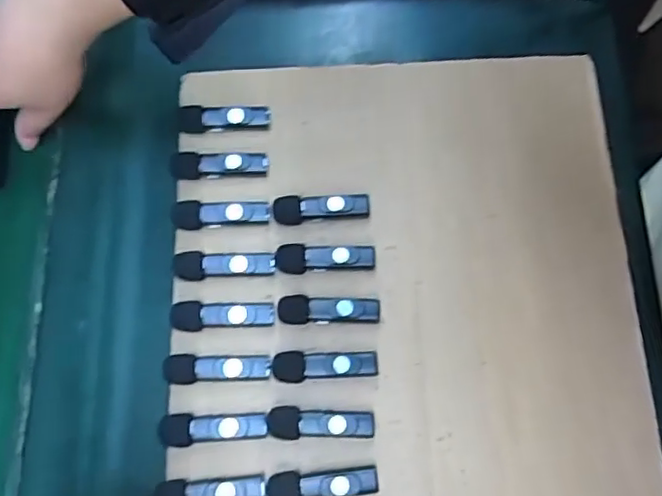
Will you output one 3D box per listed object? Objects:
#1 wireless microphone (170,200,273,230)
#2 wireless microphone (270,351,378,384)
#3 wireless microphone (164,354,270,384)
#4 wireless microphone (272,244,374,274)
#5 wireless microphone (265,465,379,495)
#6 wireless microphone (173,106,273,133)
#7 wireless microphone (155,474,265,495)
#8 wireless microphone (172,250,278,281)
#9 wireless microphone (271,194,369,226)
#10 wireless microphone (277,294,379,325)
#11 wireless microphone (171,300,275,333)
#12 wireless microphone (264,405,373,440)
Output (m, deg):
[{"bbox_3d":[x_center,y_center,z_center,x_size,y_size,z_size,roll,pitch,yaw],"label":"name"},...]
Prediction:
[{"bbox_3d":[-0.074,-0.023,0.405,0.067,0.010,0.019,1,73,1],"label":"wireless microphone"},{"bbox_3d":[-0.004,0.073,0.376,0.064,0.013,0.018,-3,73,0],"label":"wireless microphone"},{"bbox_3d":[-0.071,0.074,0.374,0.065,0.010,0.018,-3,73,0],"label":"wireless microphone"},{"bbox_3d":[-0.004,0.006,0.395,0.064,0.016,0.018,-3,73,0],"label":"wireless microphone"},{"bbox_3d":[-0.006,0.139,0.356,0.065,0.011,0.019,-9,73,-2],"label":"wireless microphone"},{"bbox_3d":[-0.076,-0.093,0.425,0.064,0.012,0.018,-4,73,0],"label":"wireless microphone"},{"bbox_3d":[-0.071,0.144,0.359,0.062,0.016,0.017,-7,73,-1],"label":"wireless microphone"},{"bbox_3d":[-0.070,0.010,0.396,0.065,0.009,0.018,-5,73,-1],"label":"wireless microphone"},{"bbox_3d":[-0.006,-0.027,0.407,0.063,0.017,0.019,-3,73,0],"label":"wireless microphone"},{"bbox_3d":[-0.001,0.039,0.385,0.063,0.014,0.018,-2,73,0],"label":"wireless microphone"},{"bbox_3d":[-0.070,0.042,0.384,0.065,0.010,0.018,-3,73,0],"label":"wireless microphone"},{"bbox_3d":[-0.006,0.106,0.367,0.064,0.015,0.019,-2,73,0],"label":"wireless microphone"}]

